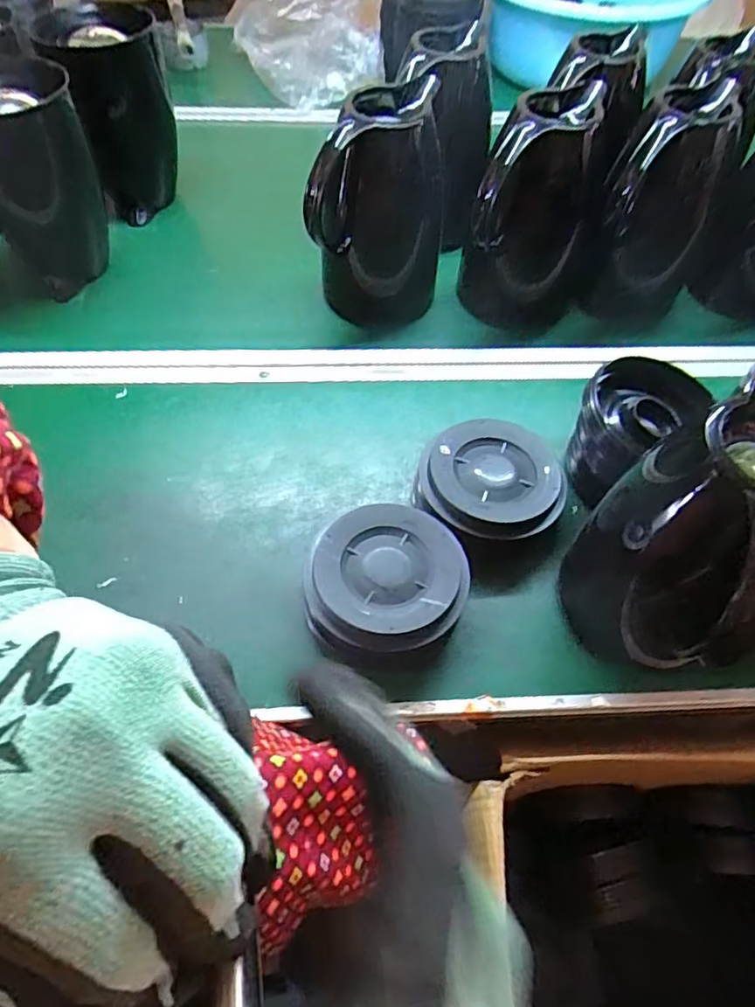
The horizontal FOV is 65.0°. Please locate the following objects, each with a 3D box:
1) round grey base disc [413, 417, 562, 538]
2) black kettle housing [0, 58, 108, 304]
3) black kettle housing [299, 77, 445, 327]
[{"bbox_3d":[0.094,-0.013,0.509,0.119,0.048,0.113,1,58,-1],"label":"round grey base disc"},{"bbox_3d":[-0.346,-0.322,0.608,0.120,0.185,0.114,-32,64,-19],"label":"black kettle housing"},{"bbox_3d":[0.007,-0.306,0.607,0.121,0.186,0.149,10,58,4],"label":"black kettle housing"}]

